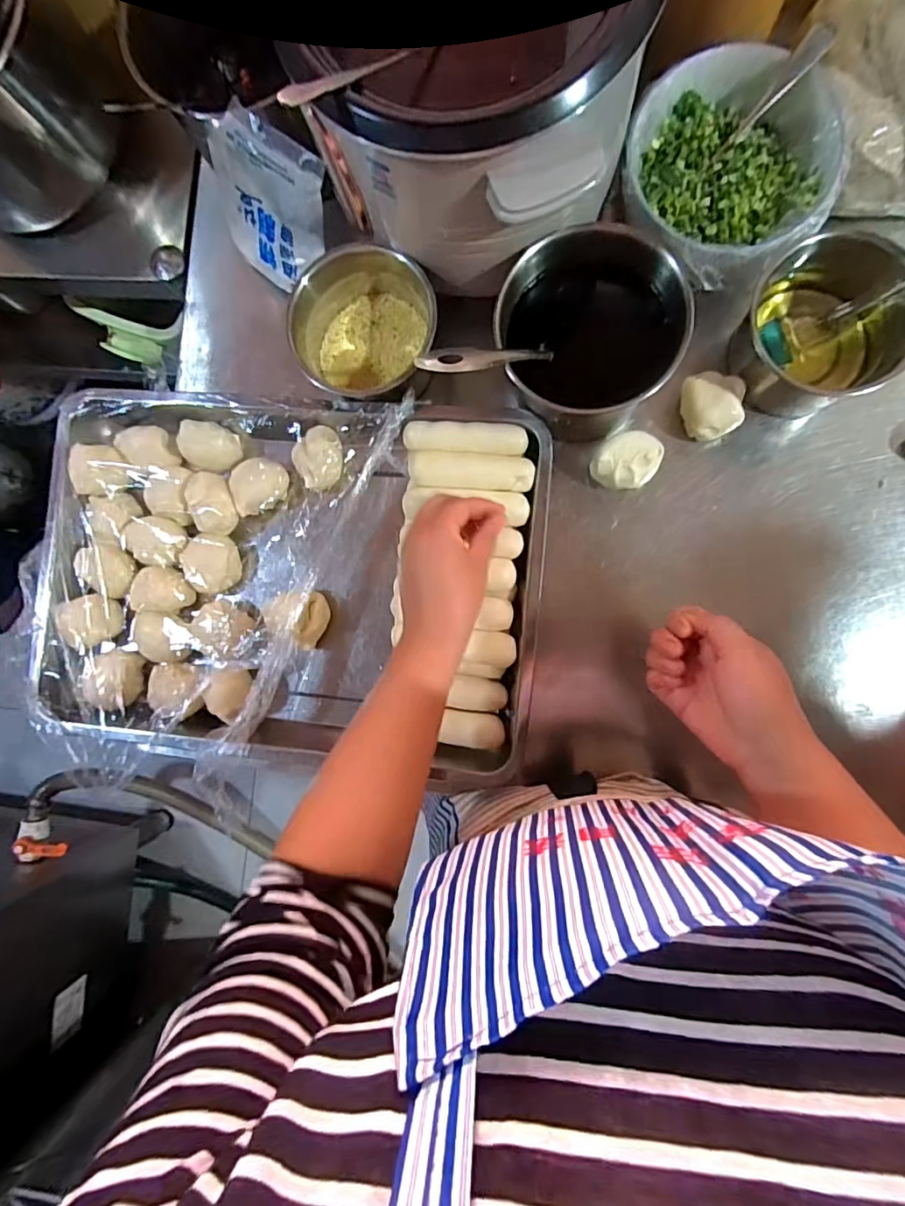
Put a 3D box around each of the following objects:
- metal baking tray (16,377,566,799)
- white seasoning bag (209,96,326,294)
[{"bbox_3d":[-0.161,-0.022,0.533,0.486,0.067,0.342,6,89,6],"label":"metal baking tray"},{"bbox_3d":[-0.165,-0.357,0.486,0.114,0.131,0.021,36,64,3],"label":"white seasoning bag"}]

